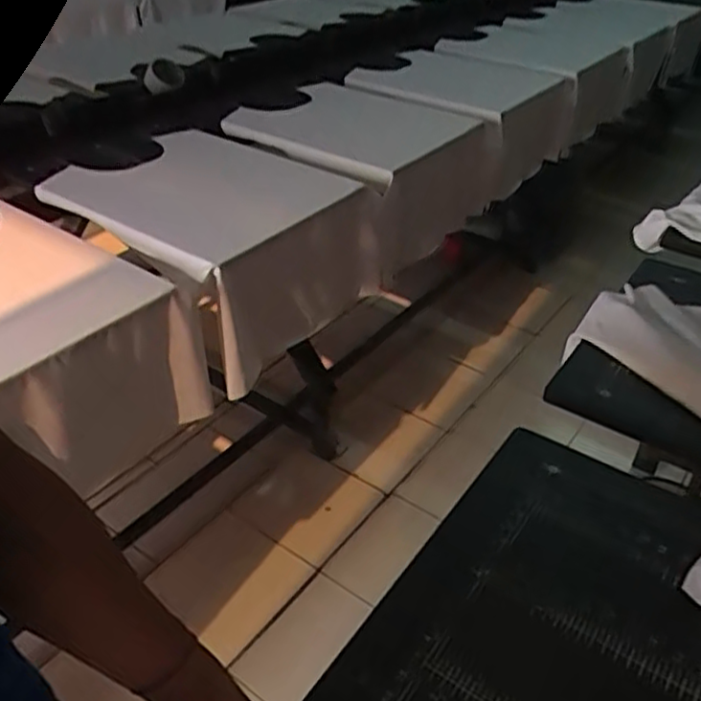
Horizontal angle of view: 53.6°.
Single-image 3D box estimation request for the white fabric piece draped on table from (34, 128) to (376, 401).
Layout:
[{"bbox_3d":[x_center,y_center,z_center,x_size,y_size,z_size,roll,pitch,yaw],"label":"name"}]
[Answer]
[{"bbox_3d":[-0.264,-0.224,1.404,0.573,0.221,0.461,29,45,31],"label":"white fabric piece draped on table"}]

